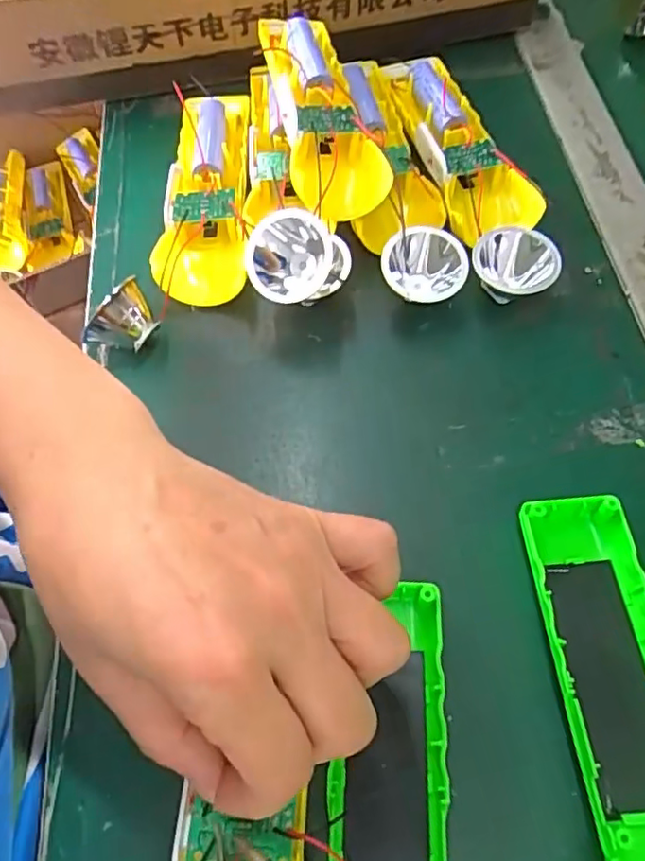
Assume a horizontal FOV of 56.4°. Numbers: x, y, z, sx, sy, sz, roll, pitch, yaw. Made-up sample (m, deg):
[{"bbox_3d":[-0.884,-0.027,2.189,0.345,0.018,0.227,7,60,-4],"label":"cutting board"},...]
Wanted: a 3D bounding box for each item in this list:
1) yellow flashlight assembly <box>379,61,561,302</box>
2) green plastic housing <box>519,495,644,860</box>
[{"bbox_3d":[0.083,-0.157,0.357,0.054,0.034,0.204,-12,62,-3],"label":"yellow flashlight assembly"},{"bbox_3d":[0.112,0.104,0.227,0.045,0.023,0.161,-7,62,-1],"label":"green plastic housing"}]

